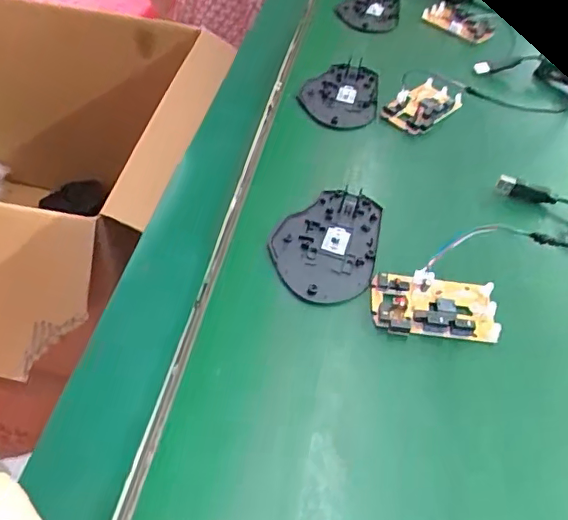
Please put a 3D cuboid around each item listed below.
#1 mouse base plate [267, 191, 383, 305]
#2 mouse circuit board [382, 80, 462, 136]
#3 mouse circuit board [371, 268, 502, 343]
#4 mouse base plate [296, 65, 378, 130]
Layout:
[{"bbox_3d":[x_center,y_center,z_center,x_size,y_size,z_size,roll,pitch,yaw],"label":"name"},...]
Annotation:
[{"bbox_3d":[0.031,-0.013,0.399,0.071,0.008,0.107,16,48,7],"label":"mouse base plate"},{"bbox_3d":[0.130,-0.145,0.525,0.046,0.014,0.082,36,54,26],"label":"mouse circuit board"},{"bbox_3d":[0.098,0.029,0.364,0.080,0.013,0.045,3,47,-5],"label":"mouse circuit board"},{"bbox_3d":[0.053,-0.159,0.533,0.072,0.008,0.106,10,47,4],"label":"mouse base plate"}]

